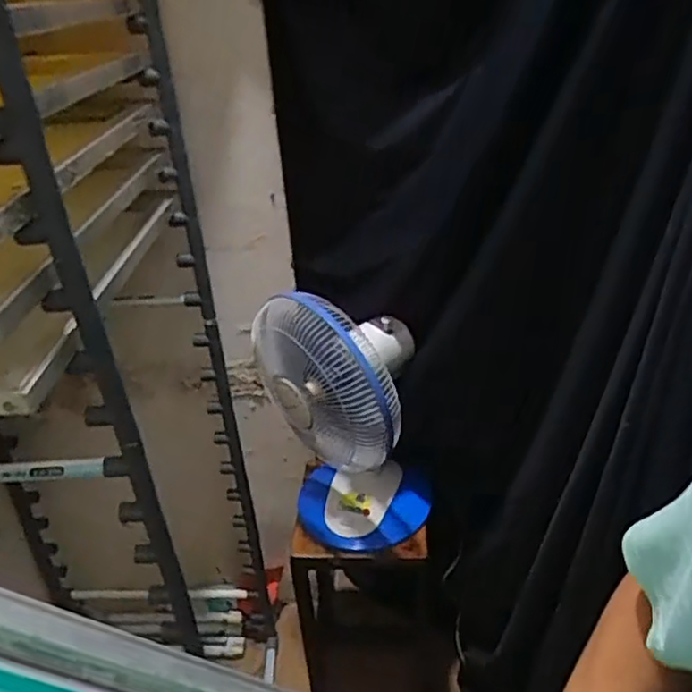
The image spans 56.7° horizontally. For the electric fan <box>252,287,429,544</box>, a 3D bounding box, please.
[{"bbox_3d":[0.006,0.145,1.154,0.285,0.496,0.219,-7,28,-3],"label":"electric fan"}]

